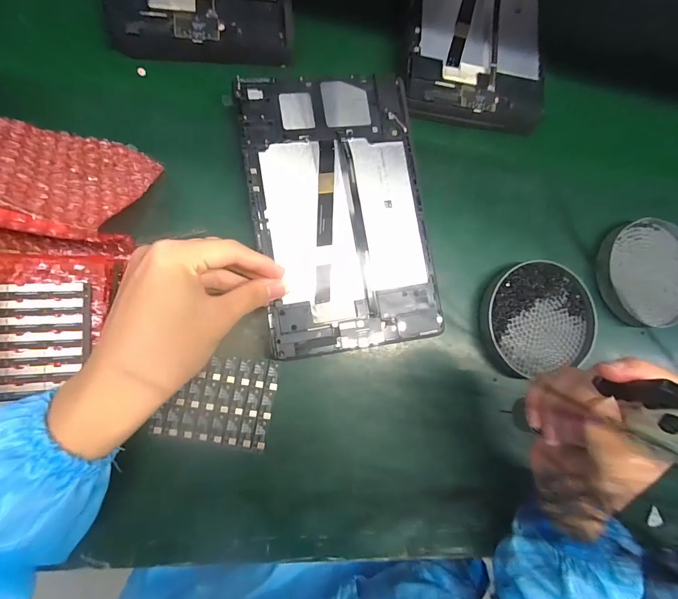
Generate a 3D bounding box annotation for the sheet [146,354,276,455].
[{"bbox_3d":[-0.102,0.085,0.313,0.090,0.004,0.073,13,83,-11],"label":"sheet"}]

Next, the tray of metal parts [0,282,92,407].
[{"bbox_3d":[-0.244,0.035,0.270,0.107,0.007,0.092,-2,86,-13],"label":"tray of metal parts"}]

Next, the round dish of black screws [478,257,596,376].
[{"bbox_3d":[0.193,0.018,0.366,0.115,0.032,0.104,-12,88,-13],"label":"round dish of black screws"}]

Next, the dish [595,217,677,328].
[{"bbox_3d":[0.328,-0.027,0.387,0.113,0.016,0.112,1,85,-13],"label":"dish"}]

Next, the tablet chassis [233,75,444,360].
[{"bbox_3d":[0.002,-0.079,0.322,0.150,0.012,0.240,-8,87,-8],"label":"tablet chassis"}]

